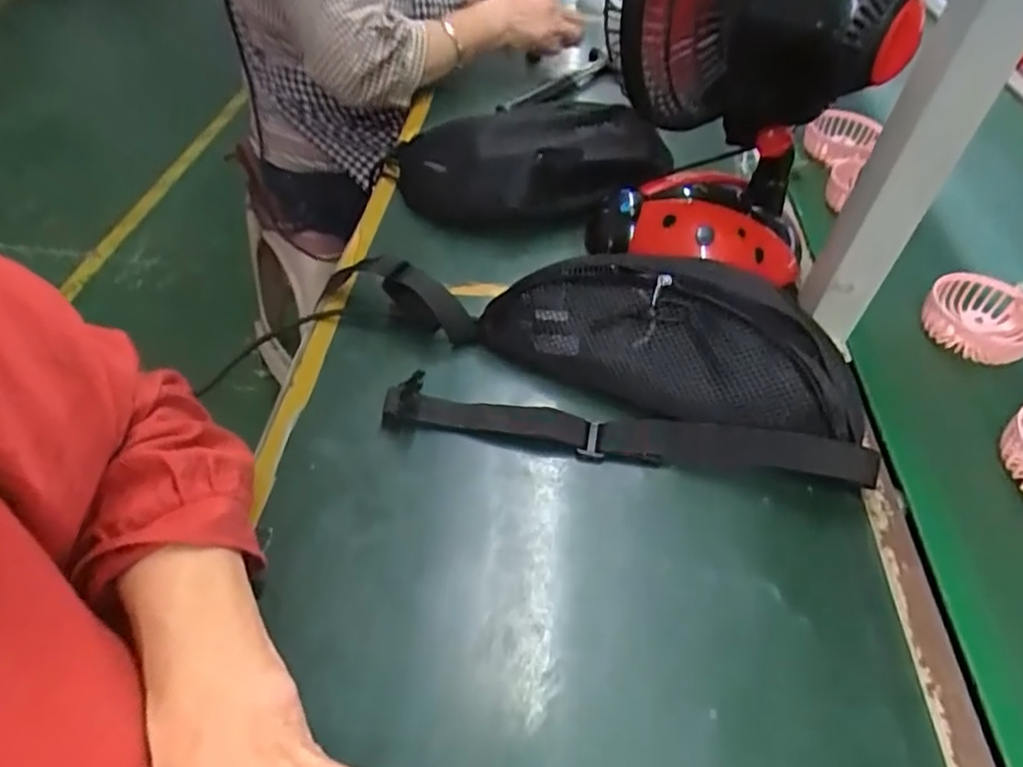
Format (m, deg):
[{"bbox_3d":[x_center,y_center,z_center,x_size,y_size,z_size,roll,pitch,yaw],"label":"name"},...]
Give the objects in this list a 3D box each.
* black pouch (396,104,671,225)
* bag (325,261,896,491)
[{"bbox_3d":[0.019,-0.218,0.660,0.274,0.092,0.107,-1,47,-1],"label":"black pouch"},{"bbox_3d":[0.049,-0.027,0.472,0.405,0.082,0.142,8,48,7],"label":"bag"}]

